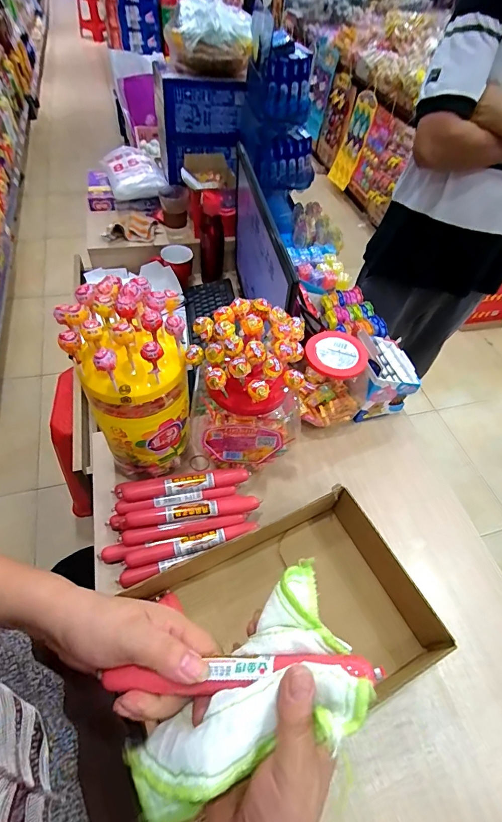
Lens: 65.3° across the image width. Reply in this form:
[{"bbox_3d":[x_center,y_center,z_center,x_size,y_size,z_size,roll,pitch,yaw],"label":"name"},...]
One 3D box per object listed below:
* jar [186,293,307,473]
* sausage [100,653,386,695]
[{"bbox_3d":[-0.005,-0.021,0.583,0.166,0.261,0.140,-12,55,-14],"label":"jar"},{"bbox_3d":[-0.013,0.173,0.259,0.189,0.022,0.019,-12,52,11],"label":"sausage"}]

